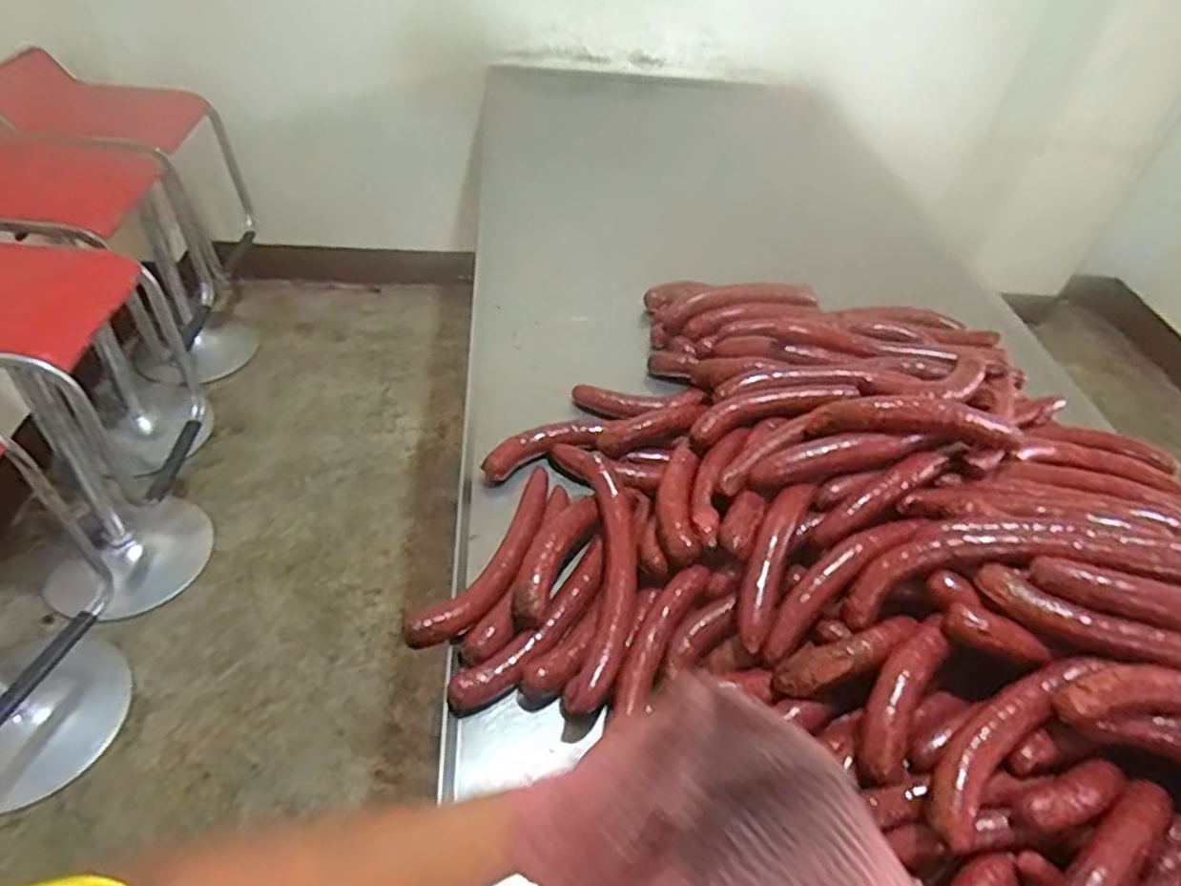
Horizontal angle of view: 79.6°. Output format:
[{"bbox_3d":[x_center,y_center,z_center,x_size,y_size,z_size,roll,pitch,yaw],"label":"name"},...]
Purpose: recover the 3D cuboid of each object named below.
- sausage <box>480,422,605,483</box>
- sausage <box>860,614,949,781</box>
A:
[{"bbox_3d":[-0.071,0.000,1.026,0.187,0.035,0.063,-18,51,-24],"label":"sausage"},{"bbox_3d":[0.304,0.241,0.692,0.049,0.053,0.164,28,48,19],"label":"sausage"}]

